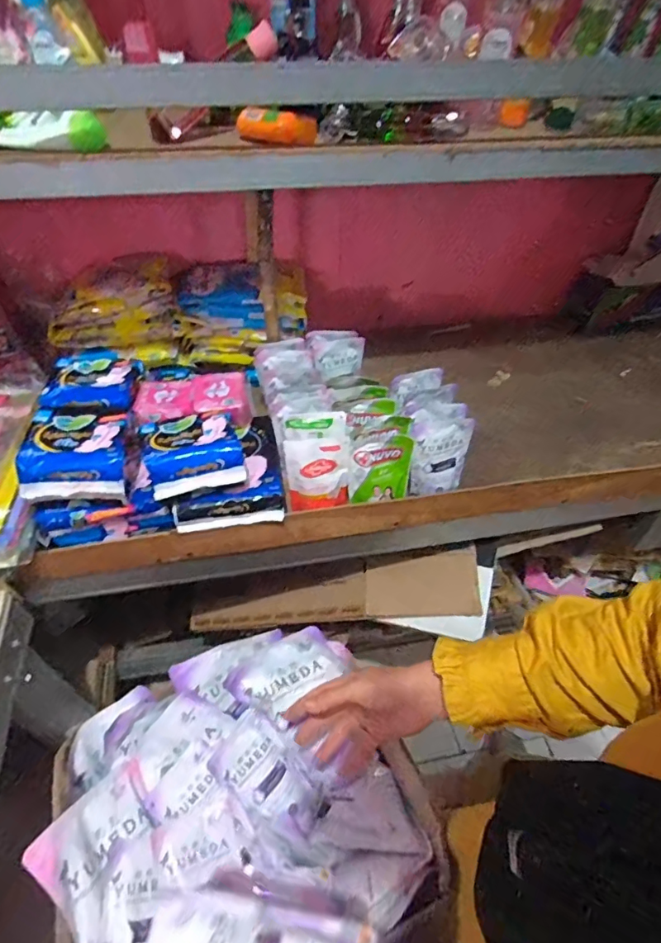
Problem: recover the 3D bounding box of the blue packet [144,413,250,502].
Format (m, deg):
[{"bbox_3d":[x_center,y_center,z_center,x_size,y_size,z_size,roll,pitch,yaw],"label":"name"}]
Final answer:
[{"bbox_3d":[-0.183,-0.035,0.660,0.118,0.055,0.123,-10,48,-13],"label":"blue packet"}]

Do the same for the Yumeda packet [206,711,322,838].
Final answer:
[{"bbox_3d":[-0.069,0.366,0.589,0.141,0.026,0.077,45,50,1],"label":"Yumeda packet"}]

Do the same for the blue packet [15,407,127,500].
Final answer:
[{"bbox_3d":[-0.330,-0.031,0.651,0.121,0.049,0.131,-3,47,-6],"label":"blue packet"}]

